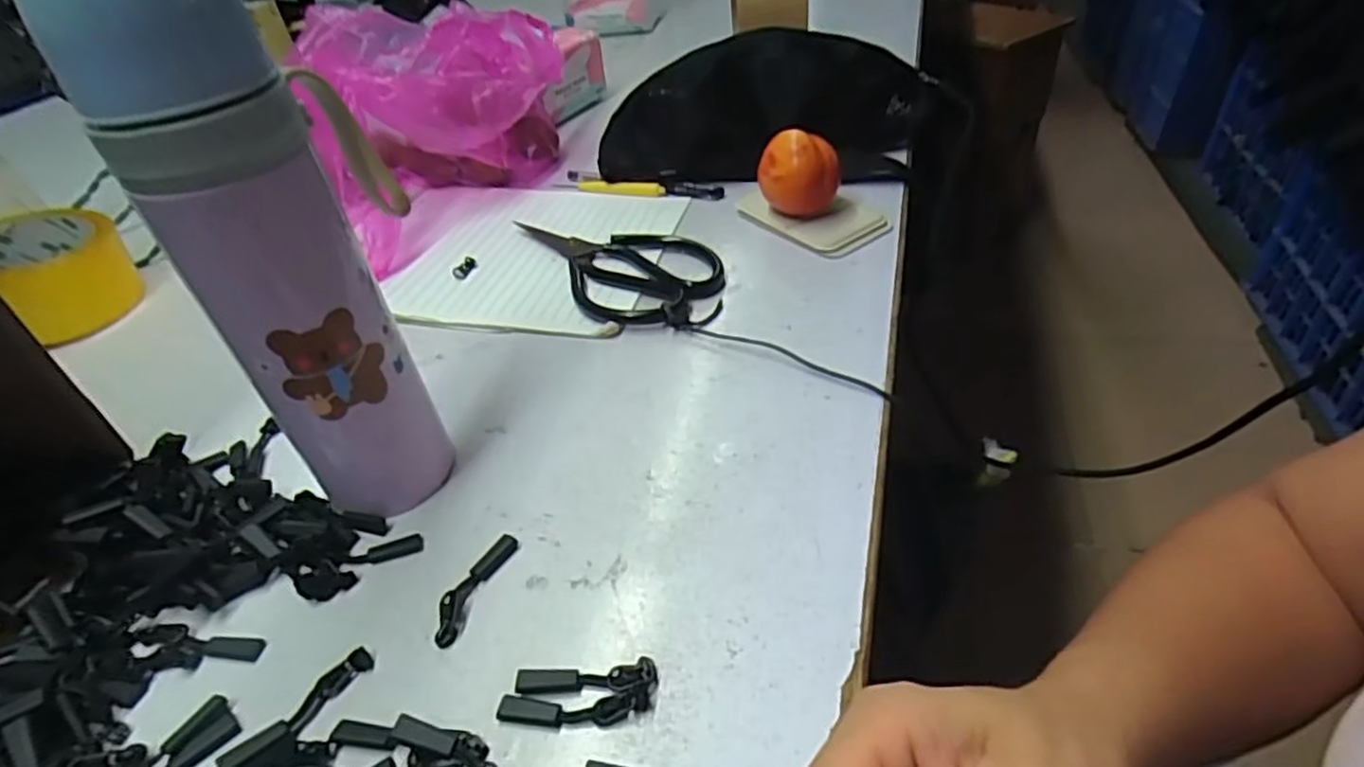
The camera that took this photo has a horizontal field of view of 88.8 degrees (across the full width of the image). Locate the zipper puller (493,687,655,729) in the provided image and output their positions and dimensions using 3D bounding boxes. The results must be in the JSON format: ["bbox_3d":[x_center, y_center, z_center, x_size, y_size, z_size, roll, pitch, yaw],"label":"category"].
[{"bbox_3d":[-0.041,0.121,0.260,0.056,0.005,0.012,-3,41,3],"label":"zipper puller"}]

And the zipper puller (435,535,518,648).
[{"bbox_3d":[-0.092,0.088,0.305,0.013,0.007,0.054,13,44,20],"label":"zipper puller"}]

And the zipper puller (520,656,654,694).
[{"bbox_3d":[-0.036,0.114,0.267,0.052,0.006,0.012,-4,41,2],"label":"zipper puller"}]

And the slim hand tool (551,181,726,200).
[{"bbox_3d":[-0.038,-0.163,0.580,0.146,0.012,0.013,7,43,14],"label":"slim hand tool"}]

